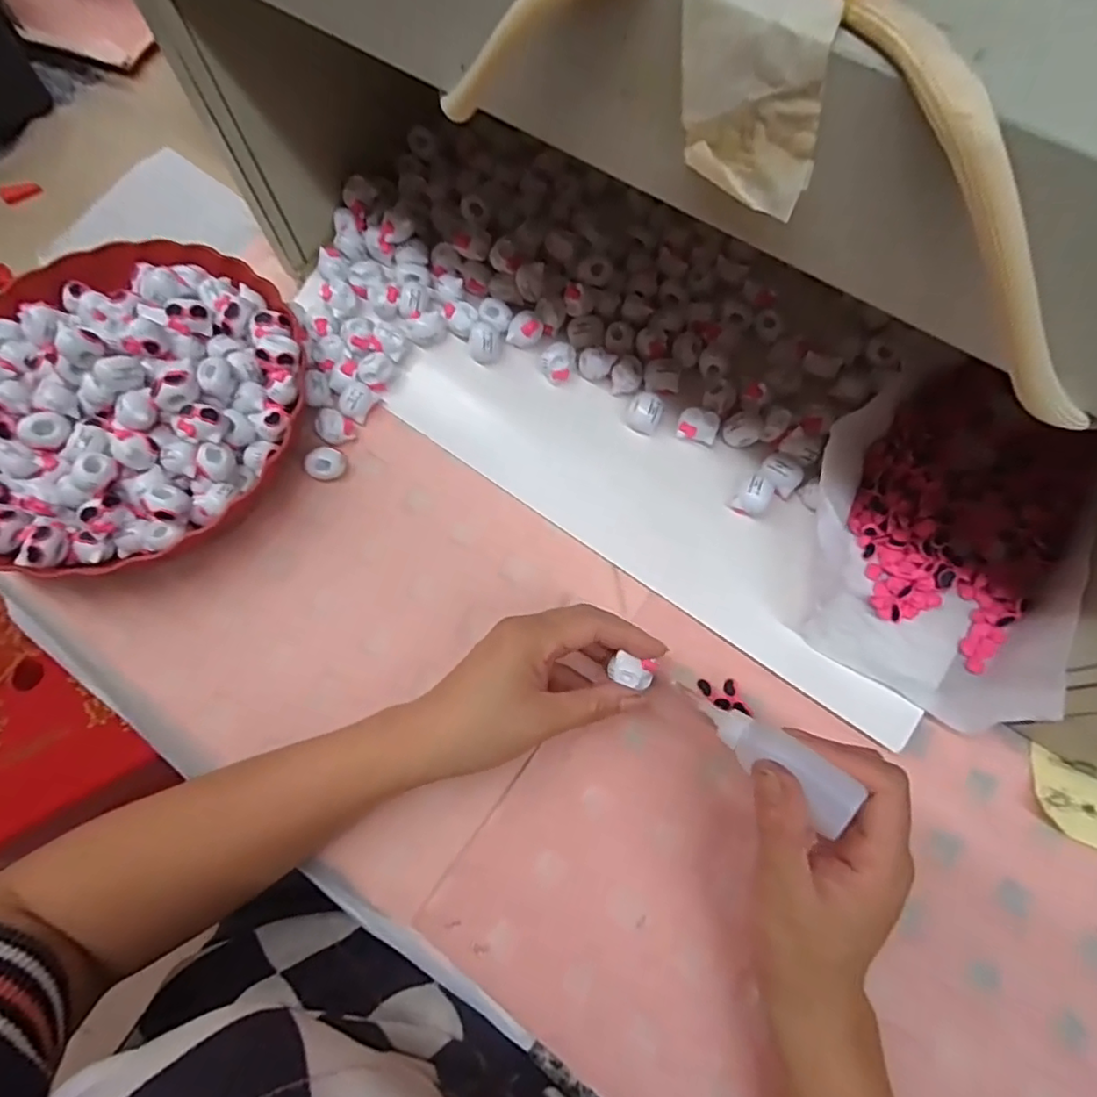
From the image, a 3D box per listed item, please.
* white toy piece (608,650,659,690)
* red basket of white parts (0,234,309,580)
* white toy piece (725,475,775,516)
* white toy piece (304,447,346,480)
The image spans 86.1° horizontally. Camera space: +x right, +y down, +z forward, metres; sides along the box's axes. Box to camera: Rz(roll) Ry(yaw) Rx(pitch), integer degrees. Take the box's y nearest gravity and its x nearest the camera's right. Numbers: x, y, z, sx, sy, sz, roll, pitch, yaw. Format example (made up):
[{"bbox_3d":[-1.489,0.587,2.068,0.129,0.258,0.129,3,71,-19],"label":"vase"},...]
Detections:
[{"bbox_3d":[0.047,0.069,0.332,0.026,0.010,0.017,19,71,7],"label":"white toy piece"},{"bbox_3d":[-0.289,-0.106,0.391,0.240,0.069,0.231,0,71,1],"label":"red basket of white parts"},{"bbox_3d":[0.131,-0.033,0.374,0.021,0.017,0.023,38,76,13],"label":"white toy piece"},{"bbox_3d":[-0.152,-0.057,0.400,0.025,0.015,0.018,-33,74,-10],"label":"white toy piece"}]

